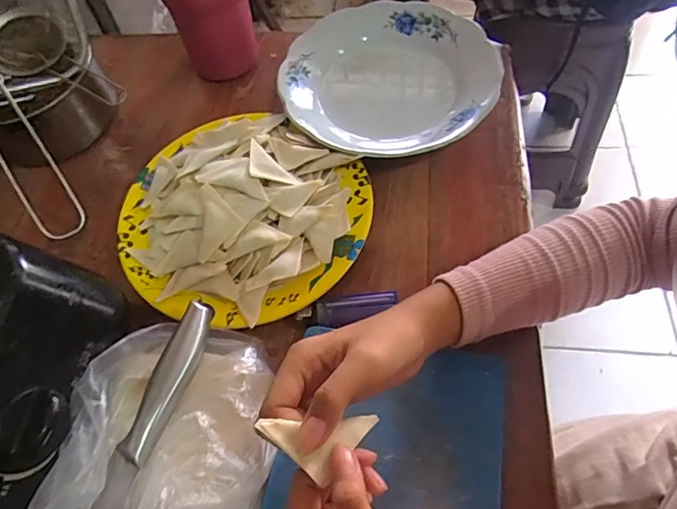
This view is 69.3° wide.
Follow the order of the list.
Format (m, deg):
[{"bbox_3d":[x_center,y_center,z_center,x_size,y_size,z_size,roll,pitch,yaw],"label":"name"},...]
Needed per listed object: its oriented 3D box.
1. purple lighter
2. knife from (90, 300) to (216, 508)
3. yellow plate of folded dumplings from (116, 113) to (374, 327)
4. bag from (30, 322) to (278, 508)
[{"bbox_3d":[0.008,0.043,0.381,0.077,0.008,0.020,-9,61,-1],"label":"purple lighter"},{"bbox_3d":[-0.134,0.130,0.313,0.022,0.016,0.219,15,63,13],"label":"knife"},{"bbox_3d":[-0.088,-0.041,0.414,0.210,0.034,0.196,-2,61,3],"label":"yellow plate of folded dumplings"},{"bbox_3d":[-0.106,0.122,0.308,0.128,0.048,0.174,10,62,10],"label":"bag"}]

